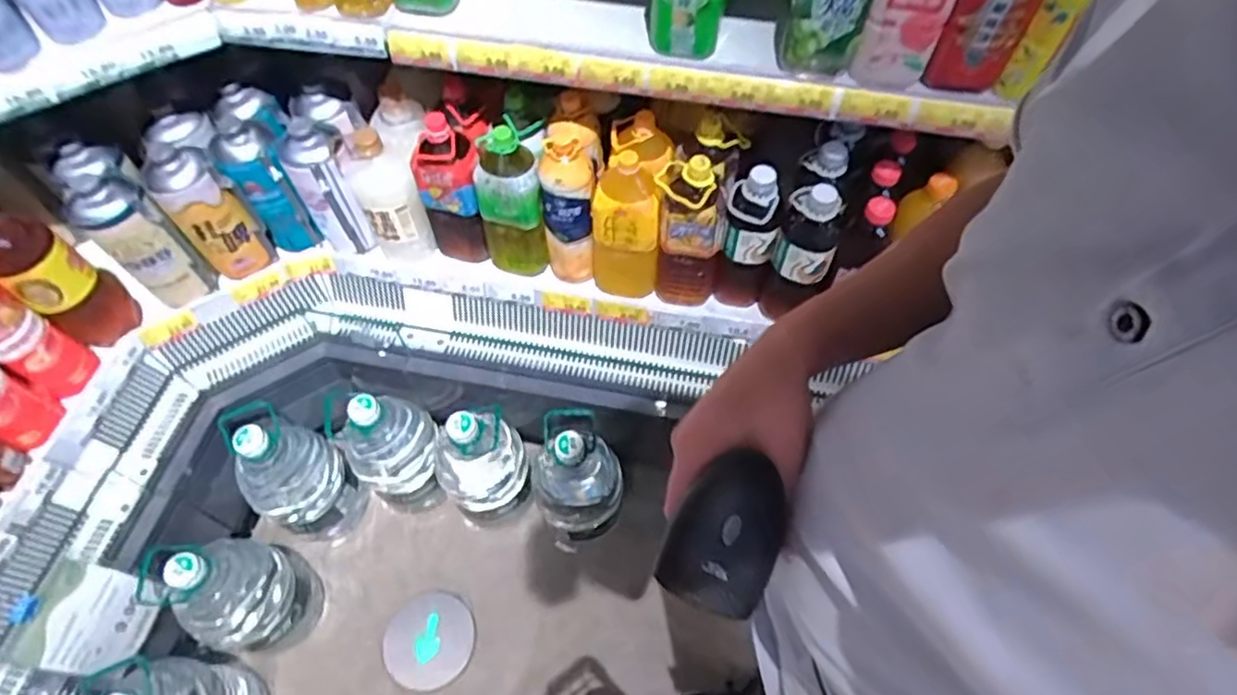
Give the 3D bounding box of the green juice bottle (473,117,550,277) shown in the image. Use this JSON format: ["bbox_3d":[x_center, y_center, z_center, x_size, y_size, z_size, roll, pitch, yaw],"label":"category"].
[{"bbox_3d":[-0.190,-0.258,1.188,0.123,0.283,0.114,-3,59,-1],"label":"green juice bottle"}]

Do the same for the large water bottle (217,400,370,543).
[{"bbox_3d":[-0.658,0.258,1.336,0.163,0.399,0.179,0,59,1],"label":"large water bottle"}]

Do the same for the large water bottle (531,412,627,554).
[{"bbox_3d":[-0.086,0.261,1.291,0.160,0.348,0.184,-23,62,-12],"label":"large water bottle"}]

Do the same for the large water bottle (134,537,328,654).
[{"bbox_3d":[-0.694,0.437,1.219,0.172,0.379,0.212,7,60,5],"label":"large water bottle"}]

